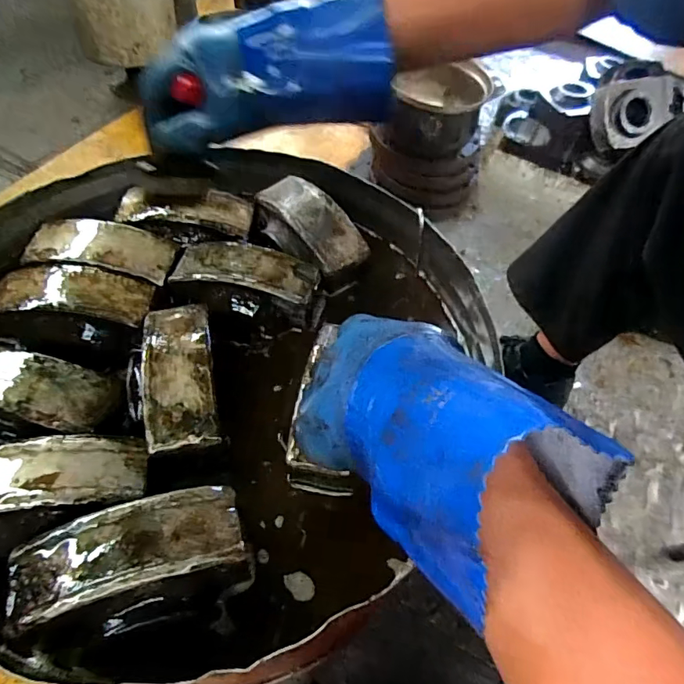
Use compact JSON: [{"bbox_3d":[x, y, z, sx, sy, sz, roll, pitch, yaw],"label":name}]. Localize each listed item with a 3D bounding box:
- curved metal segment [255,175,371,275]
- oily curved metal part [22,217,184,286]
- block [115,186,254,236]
[{"bbox_3d":[-0.044,-0.141,0.562,0.075,0.034,0.153,-35,64,-24],"label":"curved metal segment"},{"bbox_3d":[-0.267,-0.106,0.524,0.154,0.022,0.061,10,55,3],"label":"oily curved metal part"},{"bbox_3d":[-0.189,-0.162,0.564,0.155,0.032,0.051,1,55,-3],"label":"block"}]

